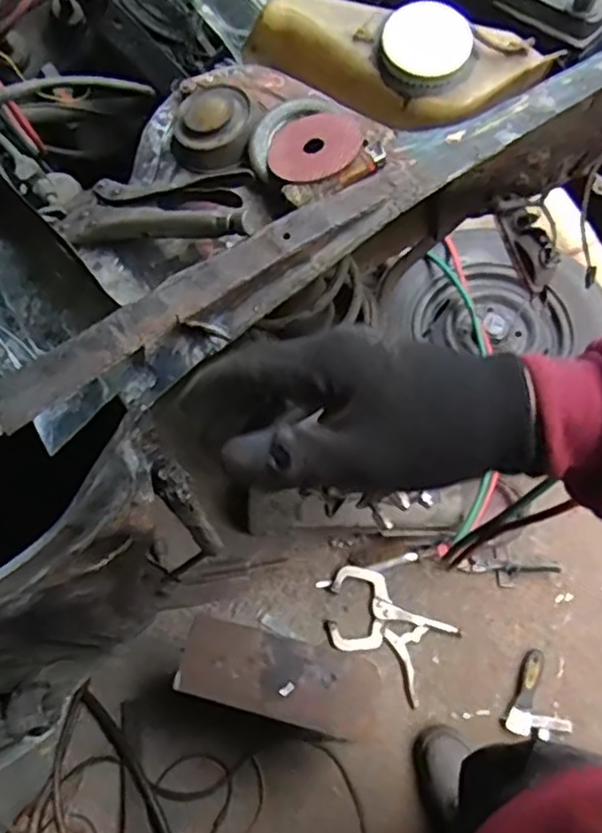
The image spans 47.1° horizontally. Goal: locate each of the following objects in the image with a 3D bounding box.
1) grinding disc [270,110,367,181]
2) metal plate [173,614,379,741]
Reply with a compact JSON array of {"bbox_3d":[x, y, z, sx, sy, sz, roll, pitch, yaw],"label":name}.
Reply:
[{"bbox_3d":[0.011,-0.201,0.509,0.065,0.011,0.069,-1,67,1],"label":"grinding disc"},{"bbox_3d":[-0.038,0.413,1.102,0.307,0.012,0.125,15,68,8],"label":"metal plate"}]

